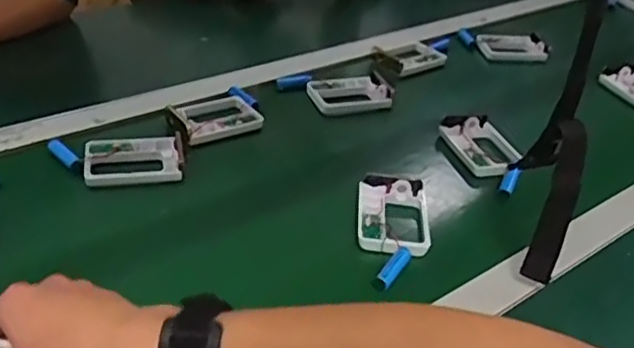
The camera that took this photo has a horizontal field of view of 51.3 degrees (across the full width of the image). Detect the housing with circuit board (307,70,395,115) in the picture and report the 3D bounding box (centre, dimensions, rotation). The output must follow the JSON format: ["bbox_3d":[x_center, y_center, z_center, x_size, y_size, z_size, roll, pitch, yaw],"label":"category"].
[{"bbox_3d":[0.043,-0.108,0.856,0.103,0.019,0.075,-7,37,-21],"label":"housing with circuit board"}]

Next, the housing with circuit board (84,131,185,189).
[{"bbox_3d":[-0.190,-0.017,0.689,0.098,0.020,0.070,-2,36,-14],"label":"housing with circuit board"}]

